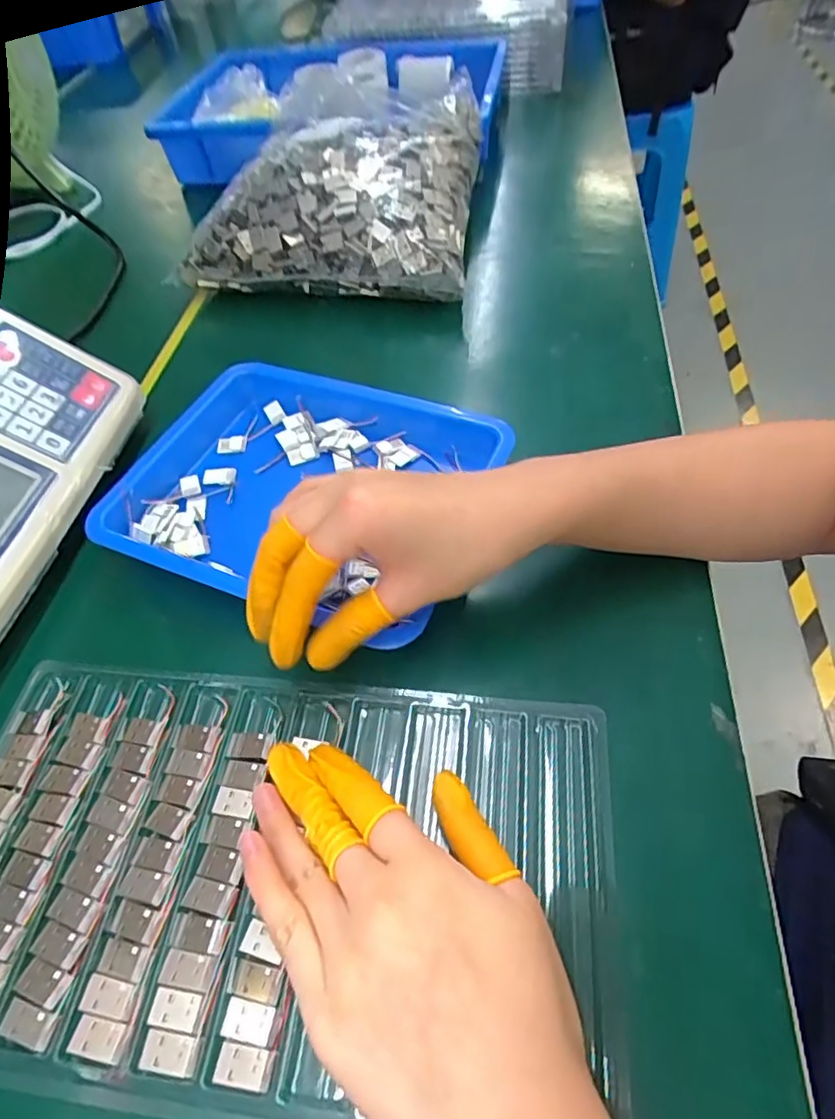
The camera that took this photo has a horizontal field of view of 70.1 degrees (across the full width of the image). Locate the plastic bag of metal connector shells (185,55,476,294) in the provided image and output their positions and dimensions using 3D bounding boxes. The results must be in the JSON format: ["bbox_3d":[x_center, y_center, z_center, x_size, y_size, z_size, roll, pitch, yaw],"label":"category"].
[{"bbox_3d":[-0.059,-0.332,0.512,0.231,0.116,0.222,10,55,9],"label":"plastic bag of metal connector shells"}]

